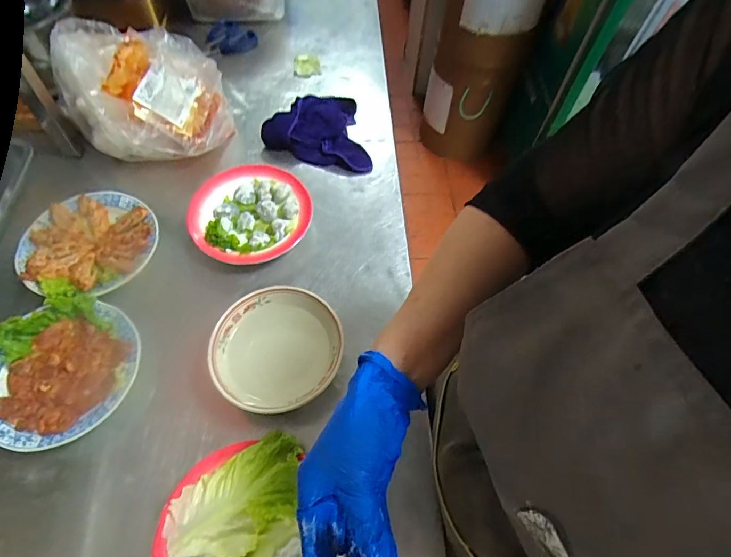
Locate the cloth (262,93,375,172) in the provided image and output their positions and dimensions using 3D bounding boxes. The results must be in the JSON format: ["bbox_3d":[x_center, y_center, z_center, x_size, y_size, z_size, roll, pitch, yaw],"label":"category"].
[{"bbox_3d":[-0.068,-0.260,0.720,0.183,0.039,0.150,13,59,5],"label":"cloth"}]

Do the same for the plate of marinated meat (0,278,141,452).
[{"bbox_3d":[-0.344,0.101,0.482,0.161,0.048,0.167,1,59,-2],"label":"plate of marinated meat"}]

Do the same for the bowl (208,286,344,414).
[{"bbox_3d":[-0.102,0.086,0.506,0.147,0.046,0.139,1,59,-2],"label":"bowl"}]

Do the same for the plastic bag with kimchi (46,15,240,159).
[{"bbox_3d":[-0.338,-0.280,0.647,0.218,0.132,0.179,25,61,12],"label":"plastic bag with kimchi"}]

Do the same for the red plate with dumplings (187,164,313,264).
[{"bbox_3d":[-0.162,-0.091,0.605,0.164,0.030,0.158,1,59,-2],"label":"red plate with dumplings"}]

